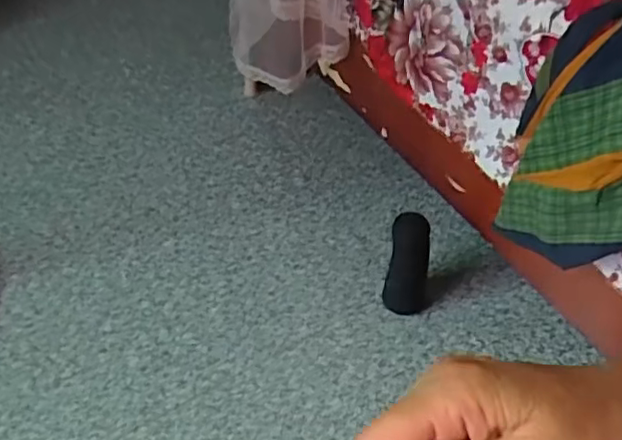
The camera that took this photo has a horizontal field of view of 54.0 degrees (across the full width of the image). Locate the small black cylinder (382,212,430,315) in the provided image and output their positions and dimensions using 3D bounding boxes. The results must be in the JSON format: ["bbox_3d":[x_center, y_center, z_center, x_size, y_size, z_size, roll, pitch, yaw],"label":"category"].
[{"bbox_3d":[0.138,0.070,0.868,0.058,0.187,0.058,9,50,7],"label":"small black cylinder"}]

